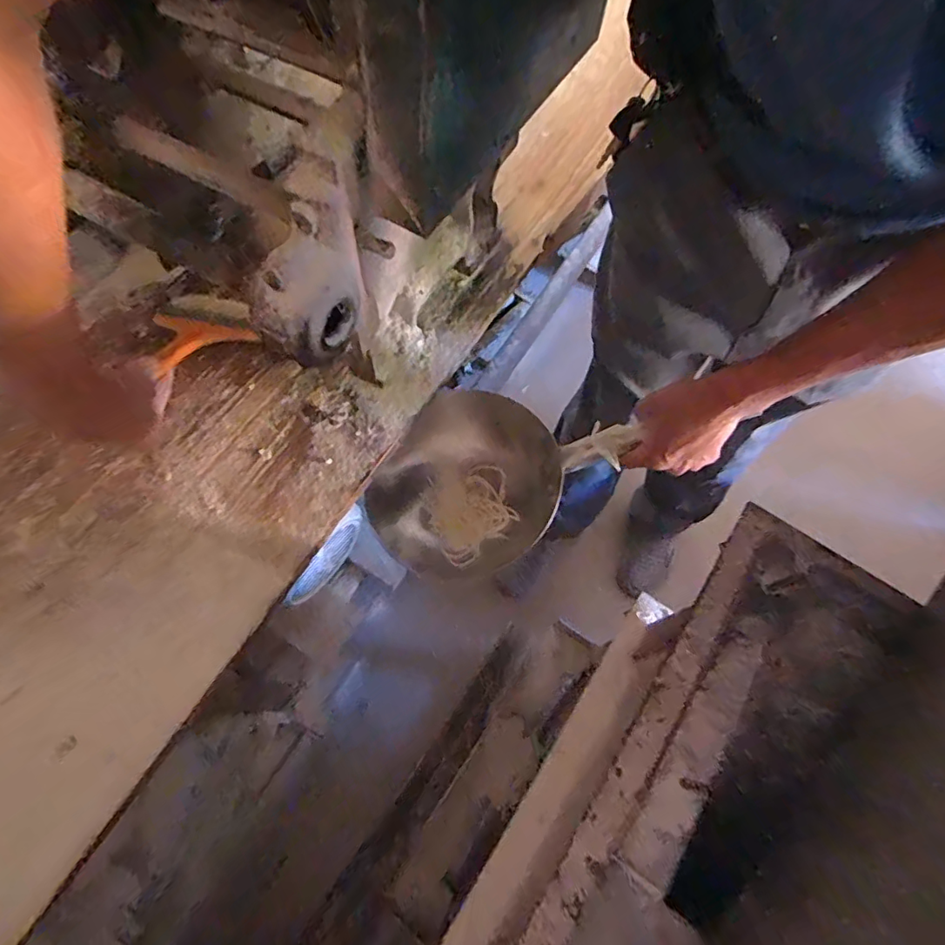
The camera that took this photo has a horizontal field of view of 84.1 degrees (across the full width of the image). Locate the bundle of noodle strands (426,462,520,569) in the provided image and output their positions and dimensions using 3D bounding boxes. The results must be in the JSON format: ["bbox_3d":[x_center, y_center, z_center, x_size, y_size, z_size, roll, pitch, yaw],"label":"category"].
[{"bbox_3d":[0.001,0.047,0.652,0.106,0.025,0.101,-25,68,-15],"label":"bundle of noodle strands"}]

